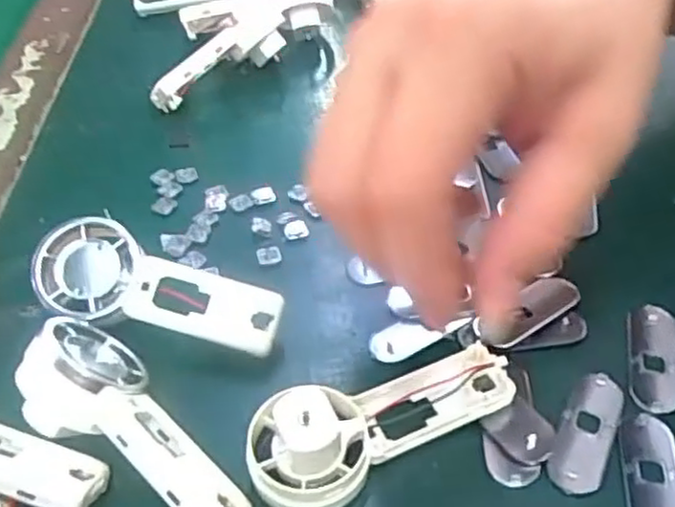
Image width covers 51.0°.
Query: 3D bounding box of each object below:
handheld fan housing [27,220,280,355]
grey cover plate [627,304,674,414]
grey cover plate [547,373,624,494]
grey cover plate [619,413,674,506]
[{"bbox_3d":[-0.069,0.015,0.275,0.094,0.017,0.037,17,73,1],"label":"handheld fan housing"},{"bbox_3d":[0.122,0.039,0.272,0.020,0.004,0.050,11,47,11],"label":"grey cover plate"},{"bbox_3d":[0.089,0.061,0.250,0.017,0.004,0.050,21,49,20],"label":"grey cover plate"},{"bbox_3d":[0.107,0.075,0.236,0.019,0.004,0.050,6,46,6],"label":"grey cover plate"}]

